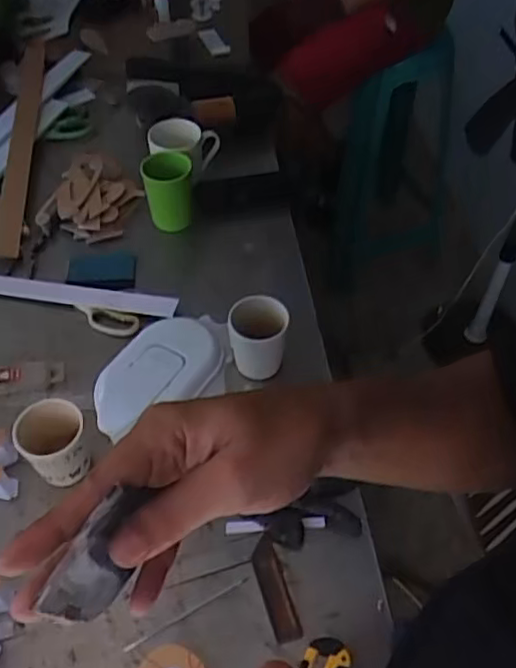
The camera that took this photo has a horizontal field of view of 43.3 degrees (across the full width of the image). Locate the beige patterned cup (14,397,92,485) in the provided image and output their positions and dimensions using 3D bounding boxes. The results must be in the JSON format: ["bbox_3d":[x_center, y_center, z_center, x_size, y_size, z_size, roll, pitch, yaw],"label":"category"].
[{"bbox_3d":[-0.228,0.128,0.737,0.070,0.090,0.069,-1,50,1],"label":"beige patterned cup"}]

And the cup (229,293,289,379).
[{"bbox_3d":[0.001,0.003,0.821,0.070,0.091,0.074,1,51,-1],"label":"cup"}]

